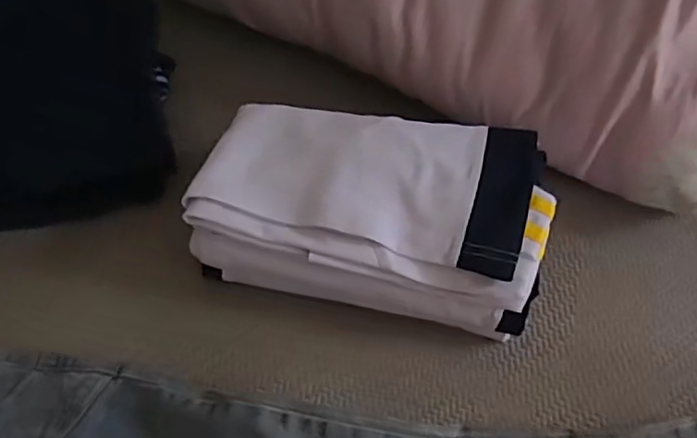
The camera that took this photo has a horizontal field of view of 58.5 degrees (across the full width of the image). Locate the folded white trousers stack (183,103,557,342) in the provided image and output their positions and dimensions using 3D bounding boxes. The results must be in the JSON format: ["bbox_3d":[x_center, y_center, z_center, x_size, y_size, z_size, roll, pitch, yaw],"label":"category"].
[{"bbox_3d":[0.016,-0.005,0.478,0.248,0.085,0.144,11,60,5],"label":"folded white trousers stack"}]

